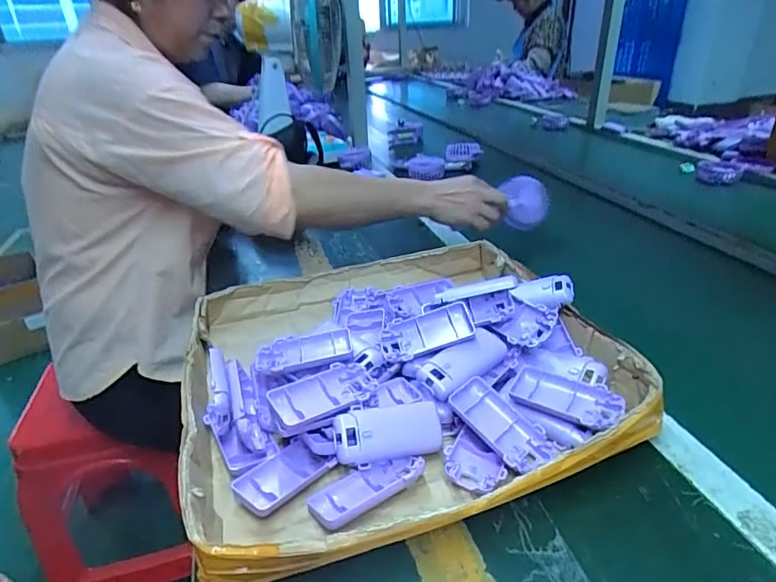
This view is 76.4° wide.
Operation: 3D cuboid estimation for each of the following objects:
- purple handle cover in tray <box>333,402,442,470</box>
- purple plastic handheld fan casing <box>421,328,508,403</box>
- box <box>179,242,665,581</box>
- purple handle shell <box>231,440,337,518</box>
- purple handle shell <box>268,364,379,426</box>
[{"bbox_3d":[0.001,0.120,0.419,0.091,0.046,0.015,0,-16,-17],"label":"purple handle cover in tray"},{"bbox_3d":[0.075,0.067,0.472,0.093,0.025,0.039,-25,37,-33],"label":"purple plastic handheld fan casing"},{"bbox_3d":[0.004,0.063,0.511,0.399,0.075,0.391,-10,31,-16],"label":"box"},{"bbox_3d":[-0.087,0.154,0.406,0.046,0.016,0.073,23,37,35],"label":"purple handle shell"},{"bbox_3d":[-0.054,0.088,0.430,0.095,0.015,0.047,-19,34,-26],"label":"purple handle shell"}]

